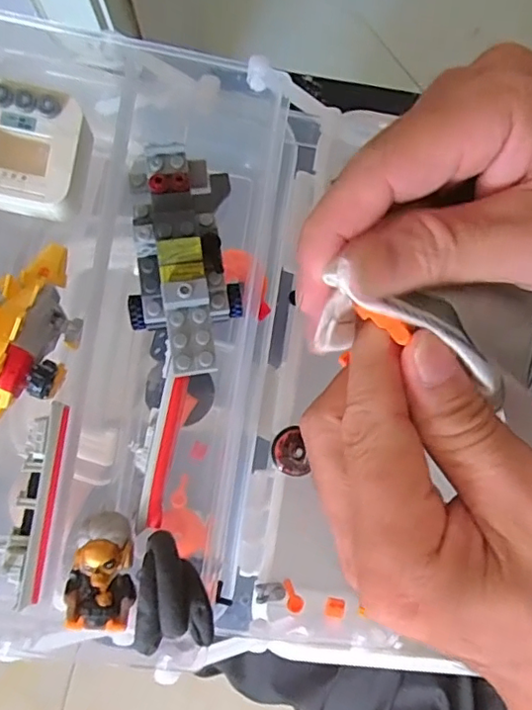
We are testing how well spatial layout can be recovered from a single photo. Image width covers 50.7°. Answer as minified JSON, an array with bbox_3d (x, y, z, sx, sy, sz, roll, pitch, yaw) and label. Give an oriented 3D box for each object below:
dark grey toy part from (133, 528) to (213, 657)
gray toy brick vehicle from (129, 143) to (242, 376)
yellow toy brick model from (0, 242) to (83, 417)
[{"bbox_3d":[-0.032,0.086,0.202,0.027,0.014,0.039,4,78,1],"label":"dark grey toy part"},{"bbox_3d":[-0.031,-0.036,0.212,0.038,0.027,0.088,-2,78,0],"label":"gray toy brick vehicle"},{"bbox_3d":[-0.087,-0.008,0.199,0.026,0.035,0.072,10,78,3],"label":"yellow toy brick model"}]

